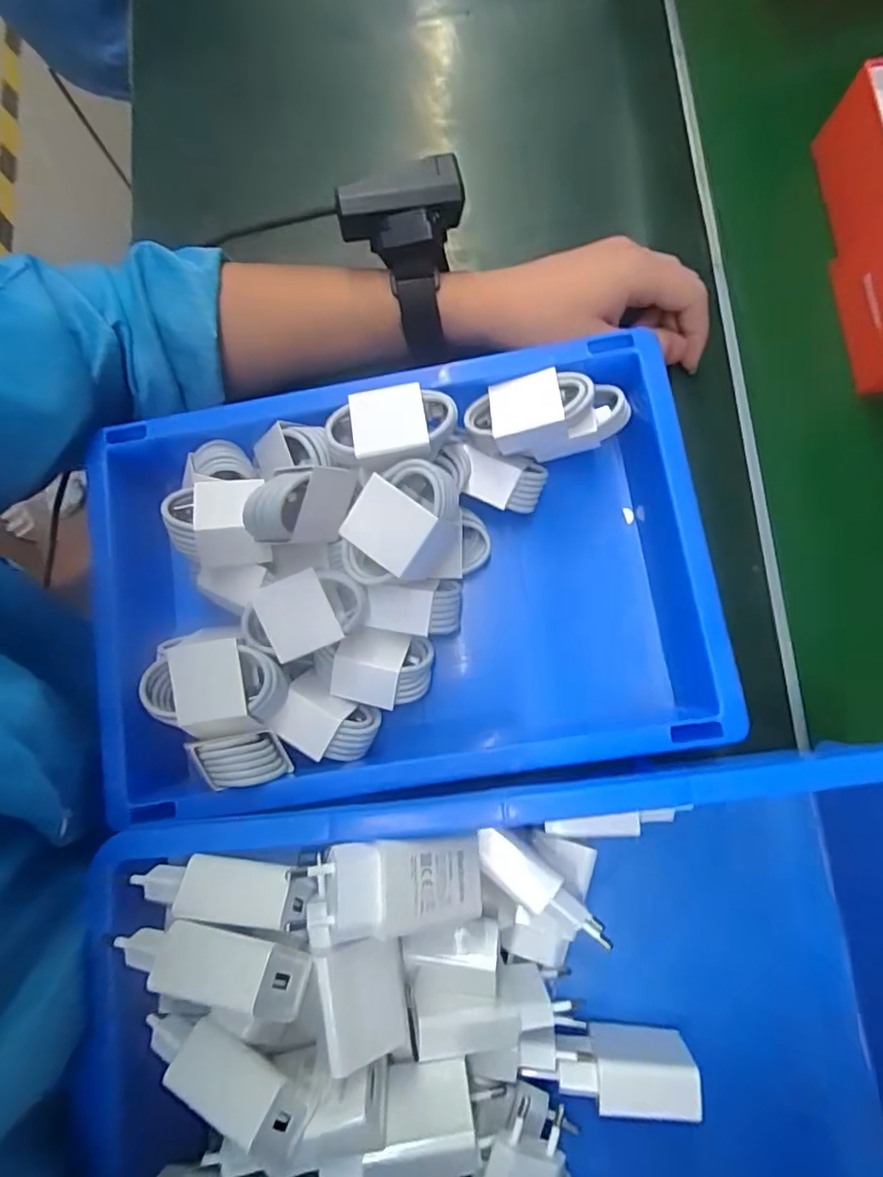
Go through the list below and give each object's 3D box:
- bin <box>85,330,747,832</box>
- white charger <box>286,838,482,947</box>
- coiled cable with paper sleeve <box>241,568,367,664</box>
[{"bbox_3d":[-0.025,0.001,0.297,0.323,0.088,0.209,-9,80,-2],"label":"bin"},{"bbox_3d":[-0.022,0.126,0.237,0.078,0.020,0.038,2,79,-17],"label":"white charger"},{"bbox_3d":[-0.069,0.012,0.287,0.061,0.016,0.038,-21,100,-1],"label":"coiled cable with paper sleeve"}]

